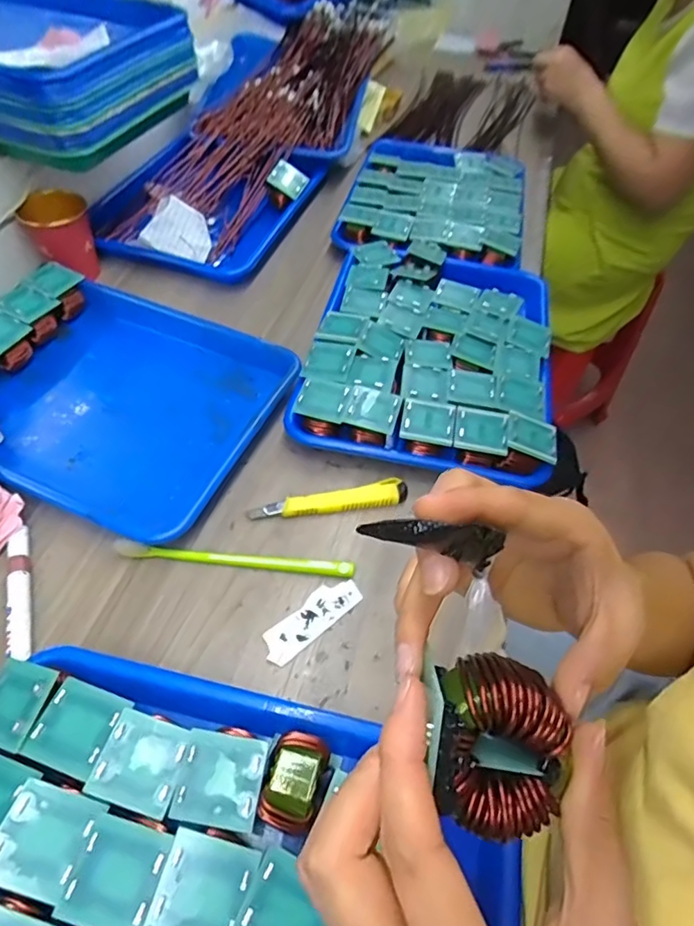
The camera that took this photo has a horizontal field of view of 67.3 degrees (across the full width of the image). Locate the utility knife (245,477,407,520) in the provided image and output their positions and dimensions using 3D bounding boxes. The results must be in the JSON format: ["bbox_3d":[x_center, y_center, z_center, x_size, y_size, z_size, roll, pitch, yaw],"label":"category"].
[{"bbox_3d":[-0.015,0.034,0.452,0.137,0.009,0.021,-8,54,-10],"label":"utility knife"}]

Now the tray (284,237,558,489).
[{"bbox_3d":[0.095,-0.132,0.550,0.243,0.041,0.337,13,53,5],"label":"tray"}]

